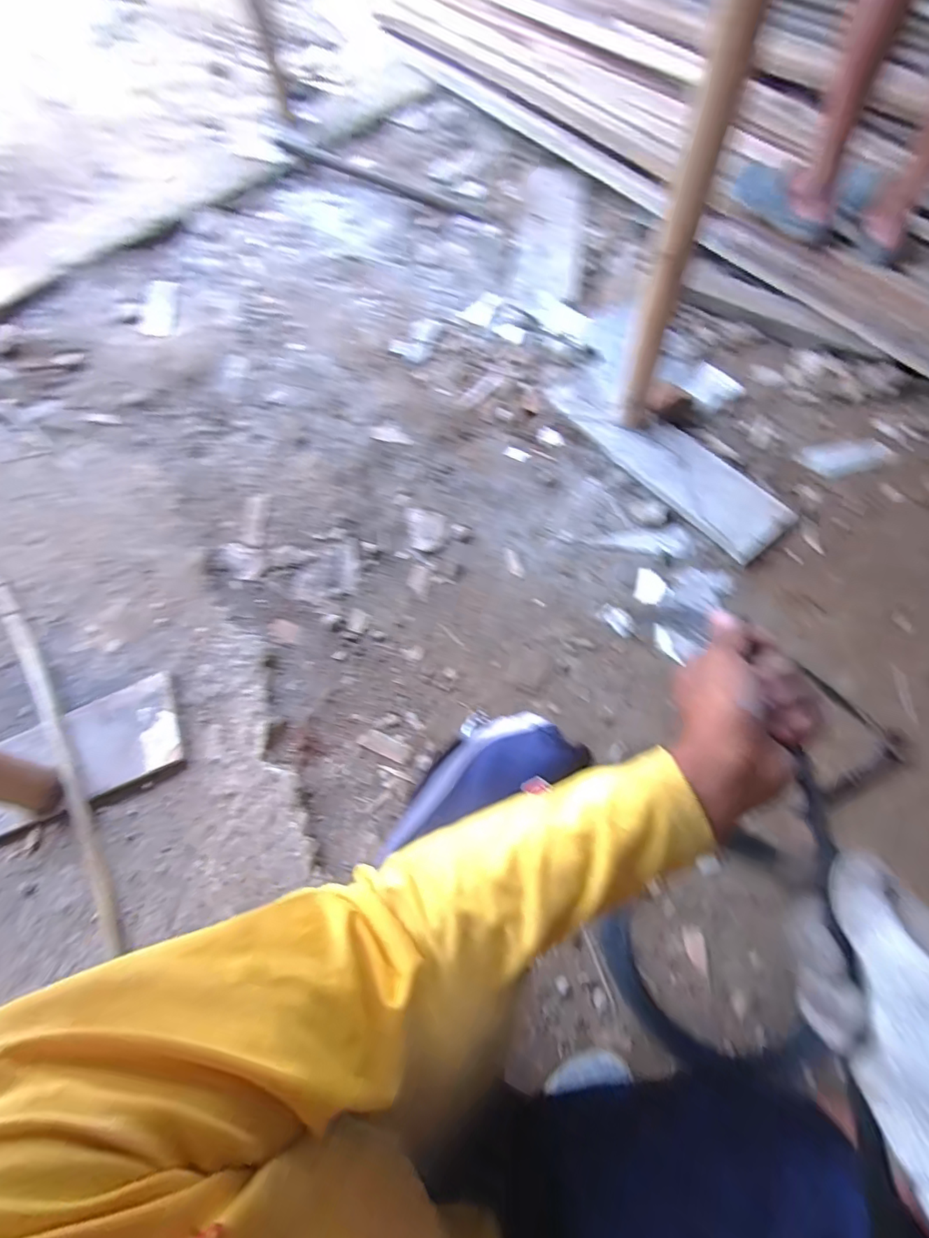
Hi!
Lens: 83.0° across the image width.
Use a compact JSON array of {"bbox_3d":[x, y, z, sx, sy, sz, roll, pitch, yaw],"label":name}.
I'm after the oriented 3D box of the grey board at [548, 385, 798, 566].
[{"bbox_3d":[0.410,-0.340,1.092,0.154,0.025,0.550,-38,69,-13],"label":"grey board"}]

